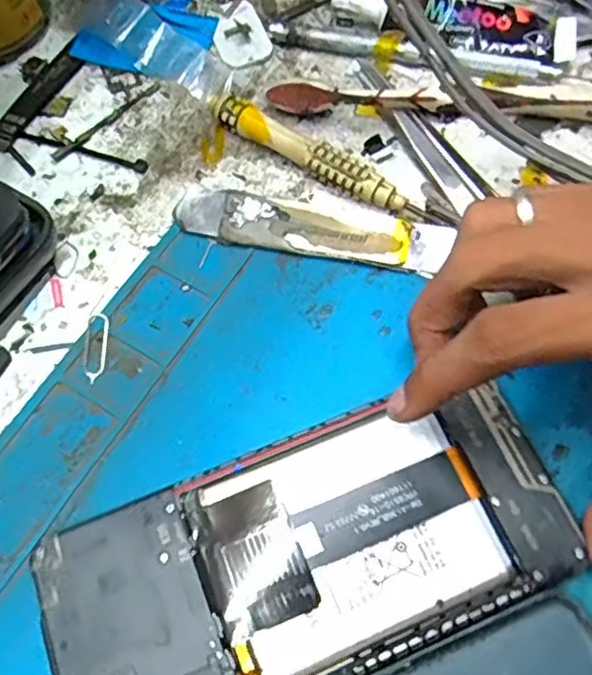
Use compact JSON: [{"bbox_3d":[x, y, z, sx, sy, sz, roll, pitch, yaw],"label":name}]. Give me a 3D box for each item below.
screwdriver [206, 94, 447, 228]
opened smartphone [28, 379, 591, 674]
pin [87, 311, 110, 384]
[{"bbox_3d":[0.009,-0.072,0.256,0.109,0.013,0.011,32,70,15],"label":"screwdriver"},{"bbox_3d":[0.004,0.067,0.191,0.155,0.005,0.071,-20,67,-8],"label":"opened smartphone"},{"bbox_3d":[-0.071,0.003,0.227,0.007,0.004,0.026,-5,65,-1],"label":"pin"}]

